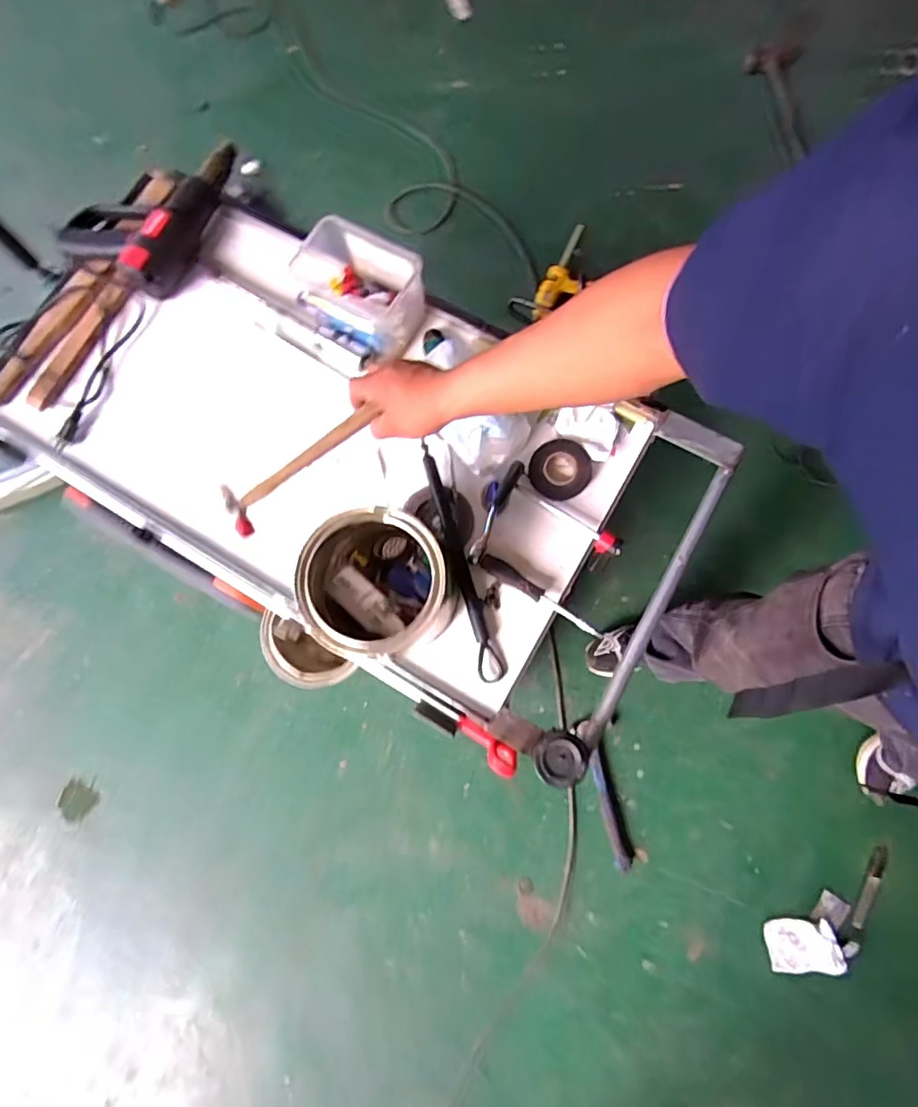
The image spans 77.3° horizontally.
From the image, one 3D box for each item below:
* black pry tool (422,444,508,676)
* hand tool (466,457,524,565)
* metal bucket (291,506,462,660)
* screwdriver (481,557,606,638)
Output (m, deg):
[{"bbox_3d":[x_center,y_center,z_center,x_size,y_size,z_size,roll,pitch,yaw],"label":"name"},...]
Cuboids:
[{"bbox_3d":[0.003,0.007,0.736,0.031,0.027,0.311,-16,78,1],"label":"black pry tool"},{"bbox_3d":[0.047,-0.054,0.746,0.018,0.024,0.145,25,82,8],"label":"hand tool"},{"bbox_3d":[-0.094,0.041,0.664,0.159,0.157,0.147,-1,79,4],"label":"metal bucket"},{"bbox_3d":[0.103,0.052,0.724,0.172,0.017,0.022,30,83,9],"label":"screwdriver"}]

